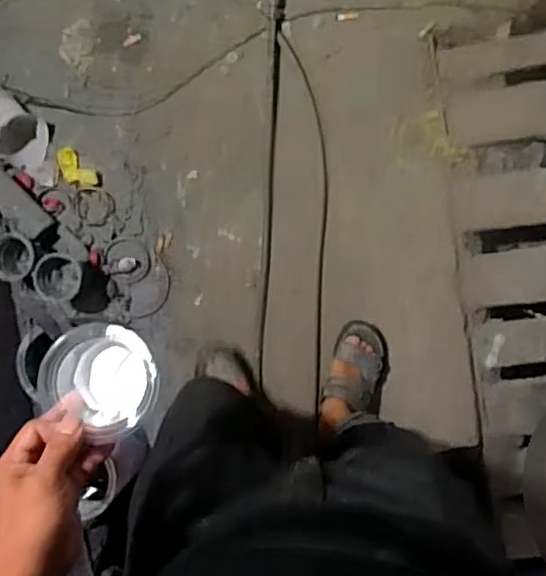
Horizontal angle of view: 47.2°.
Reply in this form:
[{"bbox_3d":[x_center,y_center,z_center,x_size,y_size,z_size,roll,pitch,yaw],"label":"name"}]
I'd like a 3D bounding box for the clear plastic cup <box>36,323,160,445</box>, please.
[{"bbox_3d":[-0.141,0.075,0.532,0.095,0.061,0.091,0,91,5],"label":"clear plastic cup"}]

